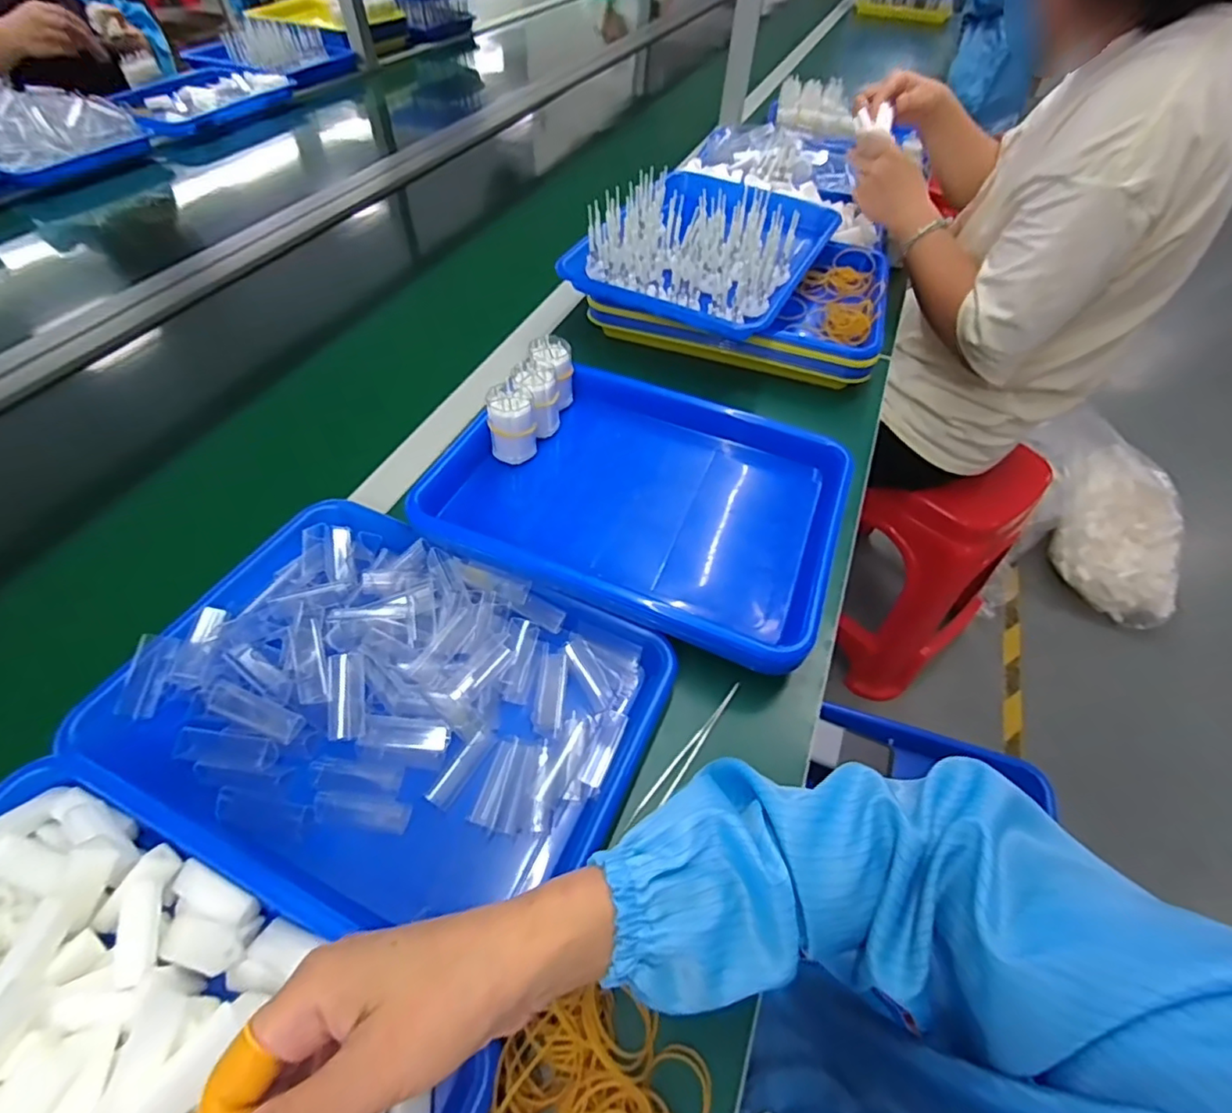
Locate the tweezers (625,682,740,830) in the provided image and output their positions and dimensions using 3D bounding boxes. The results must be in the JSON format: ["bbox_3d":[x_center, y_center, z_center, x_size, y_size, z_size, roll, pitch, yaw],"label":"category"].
[{"bbox_3d":[0.051,0.134,0.393,0.011,0.008,0.121,34,58,22],"label":"tweezers"}]

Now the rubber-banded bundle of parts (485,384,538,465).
[{"bbox_3d":[-0.091,-0.116,0.506,0.040,0.060,0.033,-8,53,-9],"label":"rubber-banded bundle of parts"}]

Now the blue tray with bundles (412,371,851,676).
[{"bbox_3d":[0.025,-0.046,0.511,0.336,0.067,0.259,20,54,12],"label":"blue tray with bundles"}]

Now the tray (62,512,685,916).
[{"bbox_3d":[-0.147,0.090,0.388,0.320,0.031,0.231,21,54,13],"label":"tray"}]

